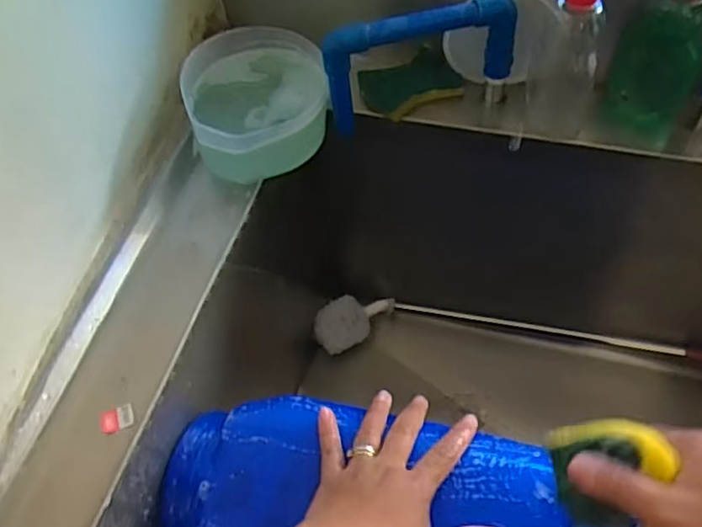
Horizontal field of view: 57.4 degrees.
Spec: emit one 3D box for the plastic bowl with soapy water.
[{"bbox_3d":[-0.093,-0.167,0.645,0.135,0.065,0.163,-13,55,-5],"label":"plastic bowl with soapy water"}]

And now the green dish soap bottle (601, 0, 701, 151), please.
[{"bbox_3d":[0.284,-0.190,0.595,0.073,0.194,0.039,20,59,17],"label":"green dish soap bottle"}]

